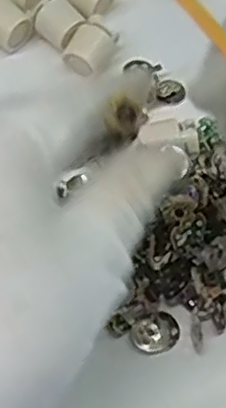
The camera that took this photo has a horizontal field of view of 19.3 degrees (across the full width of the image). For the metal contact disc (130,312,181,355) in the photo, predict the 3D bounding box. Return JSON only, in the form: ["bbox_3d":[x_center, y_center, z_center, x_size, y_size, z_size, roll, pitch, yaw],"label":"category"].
[{"bbox_3d":[0.018,0.053,0.272,0.020,0.007,0.015,-29,67,-17],"label":"metal contact disc"}]

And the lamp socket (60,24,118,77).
[{"bbox_3d":[-0.012,-0.074,0.328,0.021,0.019,0.025,26,63,10],"label":"lamp socket"}]

